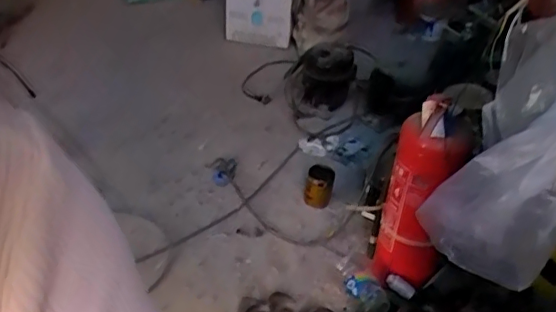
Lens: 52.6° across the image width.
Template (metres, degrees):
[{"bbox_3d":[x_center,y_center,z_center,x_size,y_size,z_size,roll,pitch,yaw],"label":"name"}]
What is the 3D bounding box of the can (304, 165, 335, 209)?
[{"bbox_3d":[0.100,0.073,1.360,0.066,0.078,0.069,4,34,-3],"label":"can"}]

